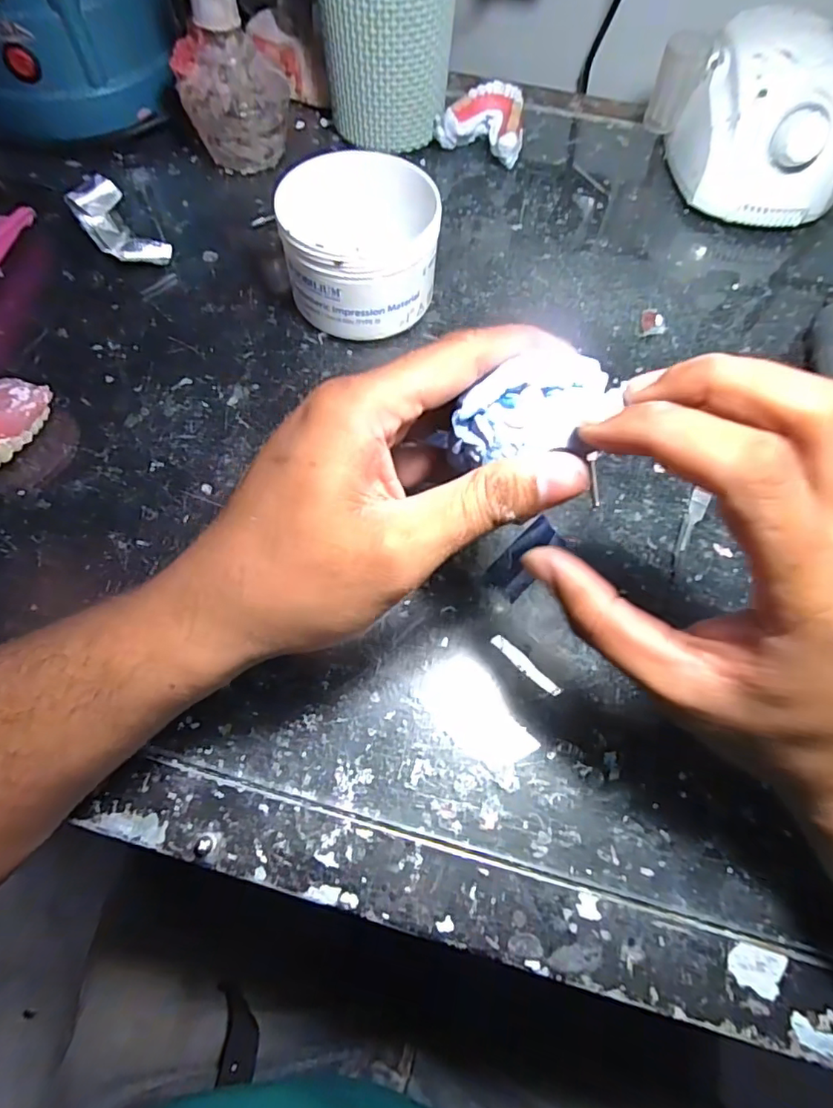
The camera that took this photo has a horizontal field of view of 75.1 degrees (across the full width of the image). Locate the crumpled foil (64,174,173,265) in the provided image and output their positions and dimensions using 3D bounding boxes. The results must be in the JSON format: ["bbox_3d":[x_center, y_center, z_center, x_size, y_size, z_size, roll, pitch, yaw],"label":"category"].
[{"bbox_3d":[-0.193,-0.212,0.354,0.032,0.027,0.064,-40,72,-18],"label":"crumpled foil"}]

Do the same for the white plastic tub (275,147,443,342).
[{"bbox_3d":[-0.032,-0.179,0.322,0.084,0.070,0.084,1,65,-2],"label":"white plastic tub"}]

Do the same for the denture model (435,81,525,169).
[{"bbox_3d":[0.048,-0.327,0.416,0.065,0.034,0.056,5,65,0],"label":"denture model"}]

